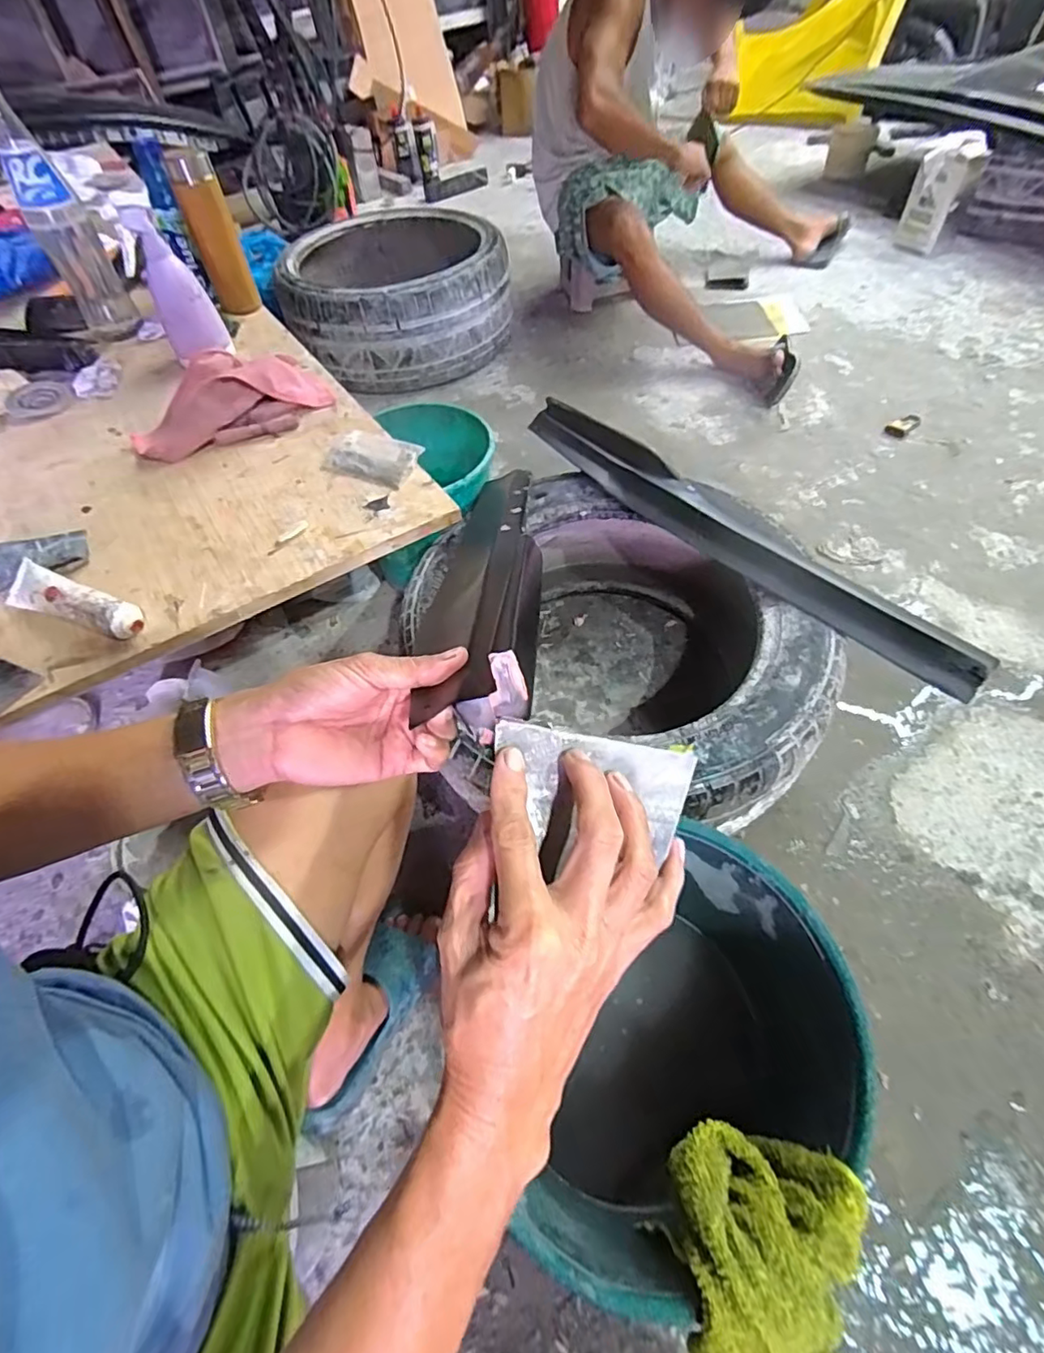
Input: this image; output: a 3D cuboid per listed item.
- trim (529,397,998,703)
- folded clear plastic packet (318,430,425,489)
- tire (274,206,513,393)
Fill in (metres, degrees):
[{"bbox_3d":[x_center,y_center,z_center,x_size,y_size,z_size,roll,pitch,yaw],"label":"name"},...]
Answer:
[{"bbox_3d":[0.292,-0.225,0.845,0.120,0.039,0.757,-36,60,-19],"label":"trim"},{"bbox_3d":[-0.193,-0.281,0.736,0.123,0.011,0.077,18,59,16],"label":"folded clear plastic packet"},{"bbox_3d":[-0.370,-1.088,1.633,0.586,0.227,0.638,-21,57,-10],"label":"tire"}]

